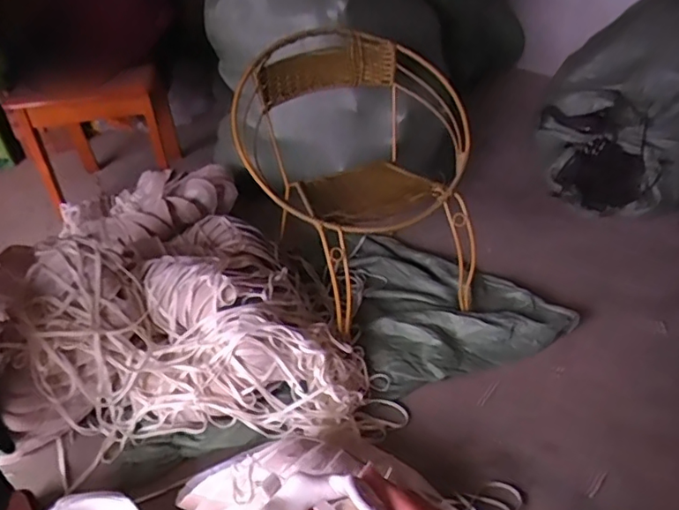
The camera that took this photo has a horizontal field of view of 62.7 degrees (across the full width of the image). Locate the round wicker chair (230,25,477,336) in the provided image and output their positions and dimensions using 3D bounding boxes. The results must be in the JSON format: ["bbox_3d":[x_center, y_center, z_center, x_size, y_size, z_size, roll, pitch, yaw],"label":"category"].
[{"bbox_3d":[0.089,-0.209,1.492,0.599,0.635,0.488,-21,39,-21],"label":"round wicker chair"}]

